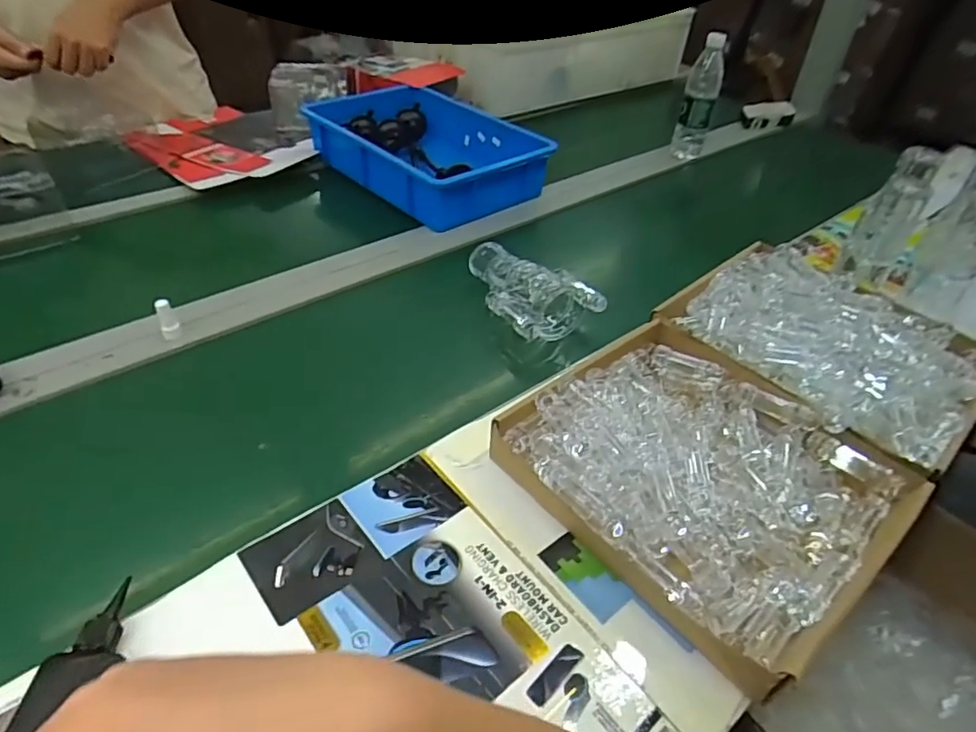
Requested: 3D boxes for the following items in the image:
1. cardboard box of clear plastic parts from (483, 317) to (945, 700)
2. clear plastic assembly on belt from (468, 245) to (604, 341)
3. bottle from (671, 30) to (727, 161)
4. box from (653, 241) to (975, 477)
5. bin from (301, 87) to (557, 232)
[{"bbox_3d":[0.200,0.093,0.547,0.296,0.071,0.300,-29,52,-33],"label":"cardboard box of clear plastic parts"},{"bbox_3d":[0.048,-0.113,0.781,0.138,0.054,0.190,-22,48,-27],"label":"clear plastic assembly on belt"},{"bbox_3d":[0.438,-0.548,1.210,0.066,0.229,0.059,14,42,10],"label":"bottle"},{"bbox_3d":[0.406,-0.040,0.692,0.302,0.052,0.325,-30,52,-33],"label":"box"},{"bbox_3d":[-0.103,-0.397,1.061,0.293,0.084,0.396,-27,50,-32],"label":"bin"}]

